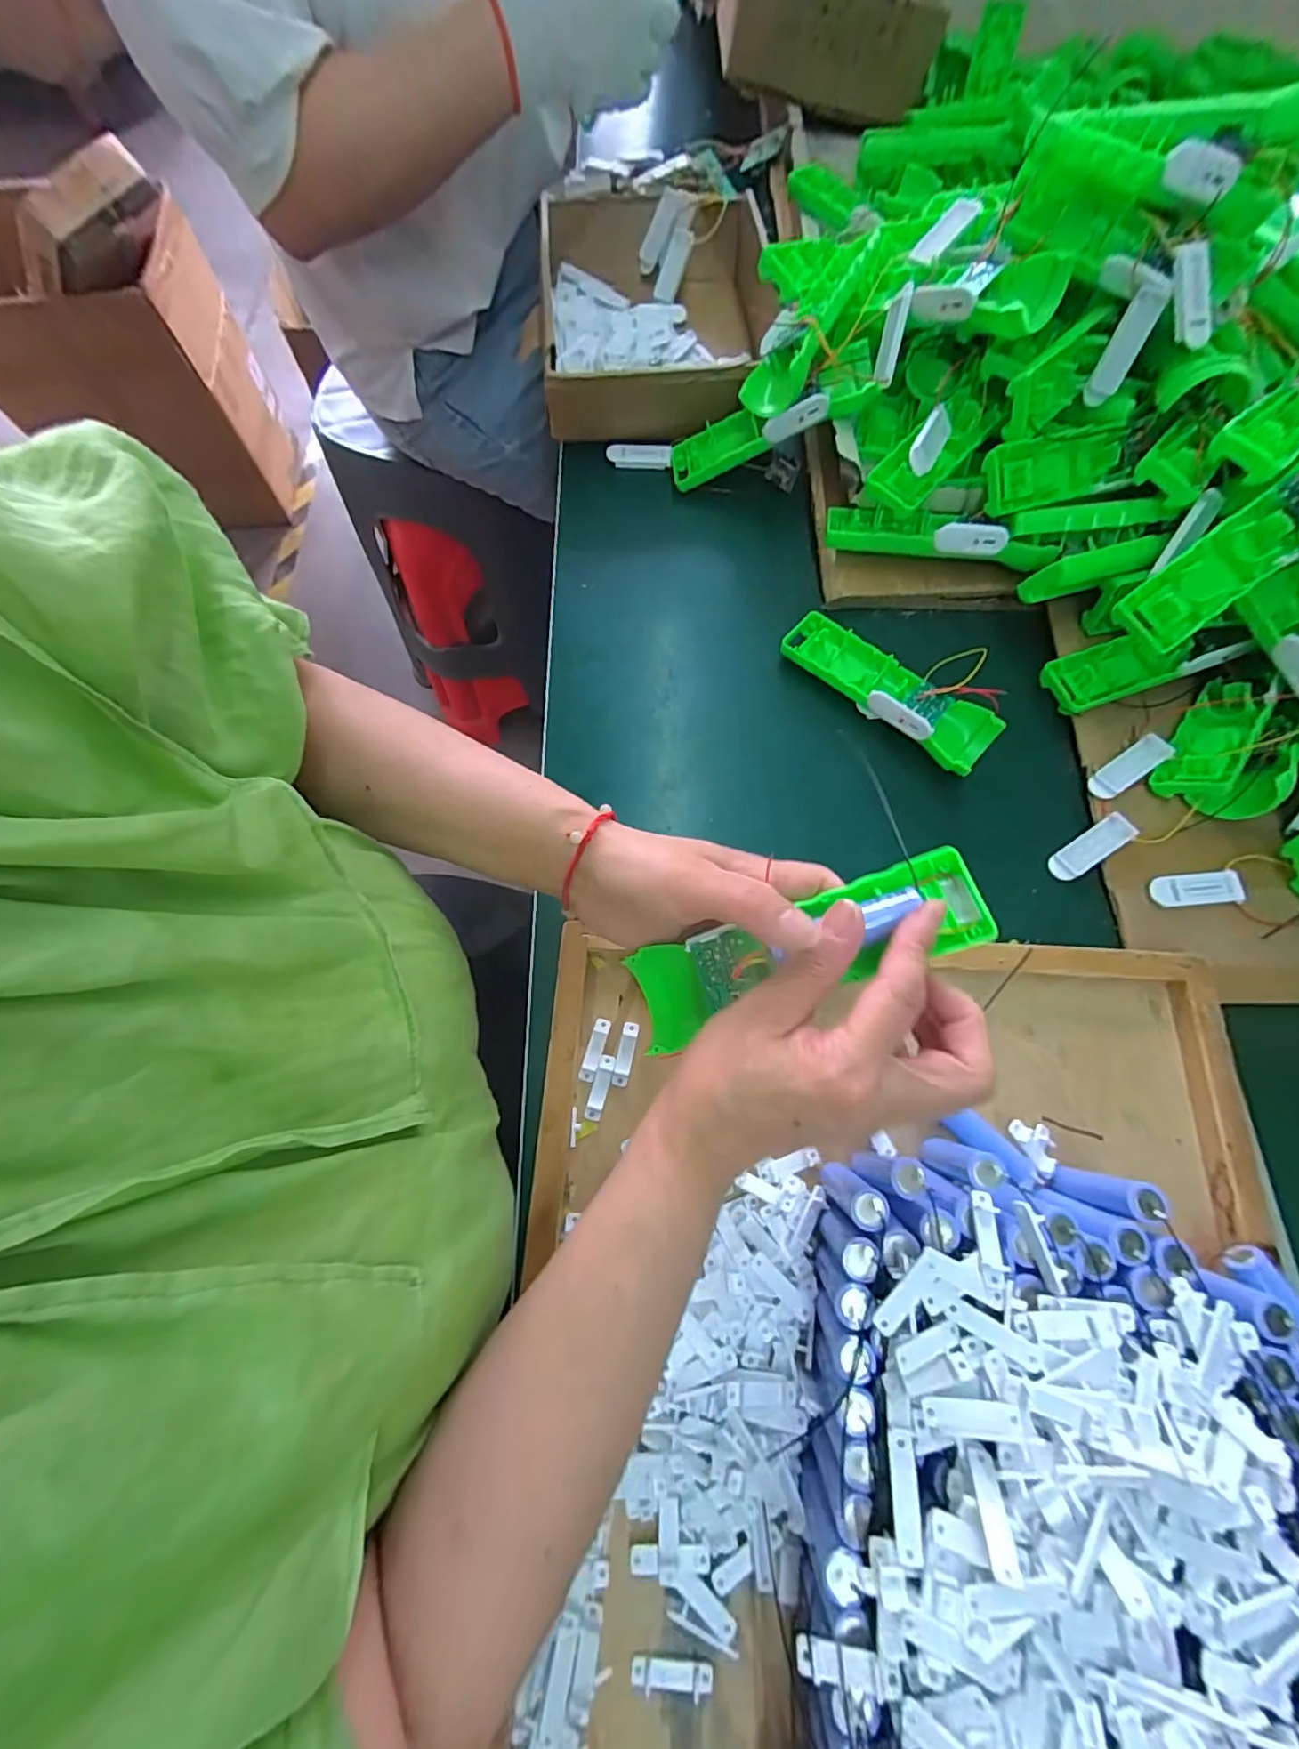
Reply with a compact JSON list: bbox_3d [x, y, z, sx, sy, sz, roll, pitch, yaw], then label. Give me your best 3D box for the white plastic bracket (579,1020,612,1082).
[{"bbox_3d":[-0.033,0.106,0.343,0.010,0.004,0.037,16,71,4],"label":"white plastic bracket"}]

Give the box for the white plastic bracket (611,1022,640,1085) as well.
[{"bbox_3d":[-0.015,0.109,0.344,0.010,0.004,0.037,12,71,2],"label":"white plastic bracket"}]

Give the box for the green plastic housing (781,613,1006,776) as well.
[{"bbox_3d":[0.176,-0.137,0.423,0.163,0.022,0.051,42,75,12],"label":"green plastic housing"}]

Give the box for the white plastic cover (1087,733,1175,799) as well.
[{"bbox_3d":[0.340,-0.075,0.403,0.059,0.004,0.021,-37,75,2],"label":"white plastic cover"}]

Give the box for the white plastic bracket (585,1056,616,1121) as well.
[{"bbox_3d":[-0.029,0.128,0.339,0.010,0.004,0.037,16,71,4],"label":"white plastic bracket"}]

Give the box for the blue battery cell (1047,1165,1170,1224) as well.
[{"bbox_3d":[0.236,0.165,0.299,0.018,0.063,0.016,13,71,3],"label":"blue battery cell"}]

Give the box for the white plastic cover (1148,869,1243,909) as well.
[{"bbox_3d":[0.367,0.010,0.379,0.057,0.008,0.022,-2,71,-2],"label":"white plastic cover"}]

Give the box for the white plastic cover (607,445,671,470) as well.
[{"bbox_3d":[-0.009,-0.371,0.503,0.055,0.010,0.017,3,71,-1],"label":"white plastic cover"}]

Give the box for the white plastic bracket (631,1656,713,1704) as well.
[{"bbox_3d":[0.010,0.368,0.260,0.037,0.006,0.010,4,71,0],"label":"white plastic bracket"}]

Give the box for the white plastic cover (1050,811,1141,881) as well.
[{"bbox_3d":[0.307,-0.018,0.395,0.062,0.005,0.021,-34,75,1],"label":"white plastic cover"}]

